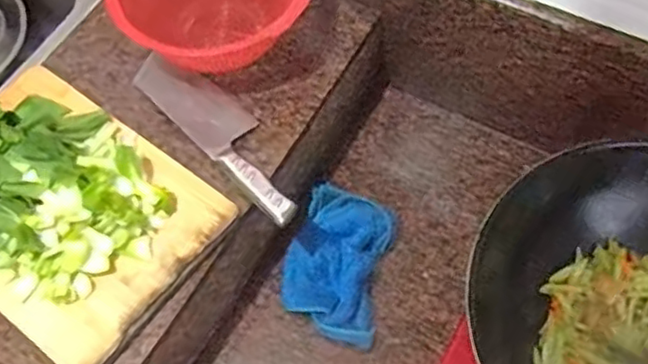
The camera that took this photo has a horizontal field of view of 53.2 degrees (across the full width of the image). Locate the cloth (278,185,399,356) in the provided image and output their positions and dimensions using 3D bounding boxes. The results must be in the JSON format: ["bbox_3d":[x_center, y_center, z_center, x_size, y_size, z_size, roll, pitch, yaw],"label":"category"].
[{"bbox_3d":[0.017,0.088,0.751,0.112,0.043,0.176,12,64,8],"label":"cloth"}]

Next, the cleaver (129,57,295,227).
[{"bbox_3d":[-0.109,-0.059,0.695,0.067,0.023,0.258,-40,68,-17],"label":"cleaver"}]

